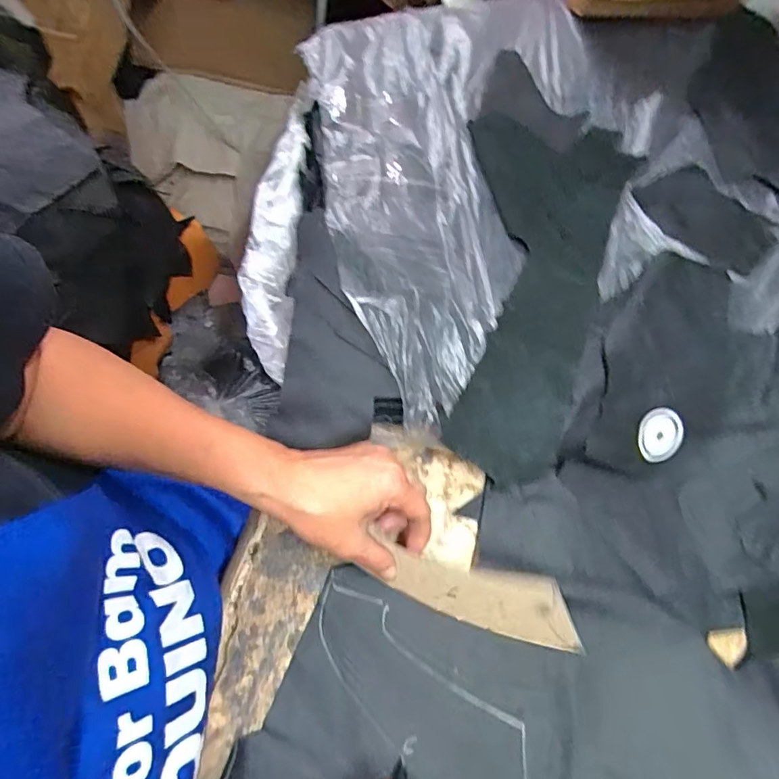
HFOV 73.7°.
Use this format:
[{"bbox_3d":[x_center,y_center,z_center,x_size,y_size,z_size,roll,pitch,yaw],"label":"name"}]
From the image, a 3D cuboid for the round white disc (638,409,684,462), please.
[{"bbox_3d":[0.213,0.036,0.408,0.037,0.004,0.040,-1,98,-8],"label":"round white disc"}]

